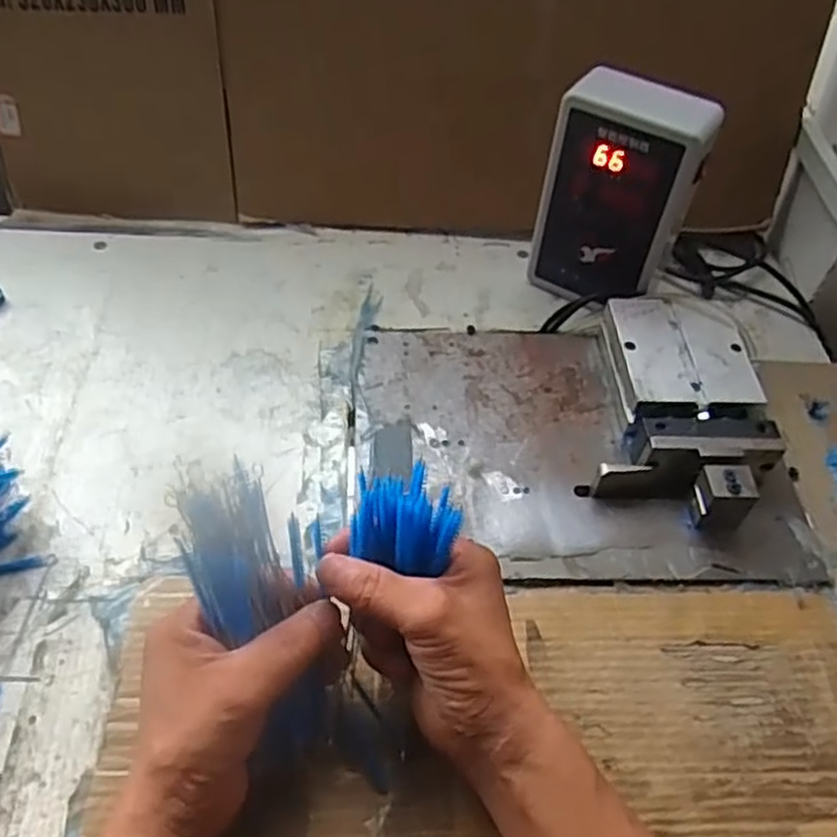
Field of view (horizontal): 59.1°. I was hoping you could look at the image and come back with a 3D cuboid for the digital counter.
[{"bbox_3d":[0.156,-0.171,0.597,0.110,0.184,0.052,25,53,17],"label":"digital counter"}]

